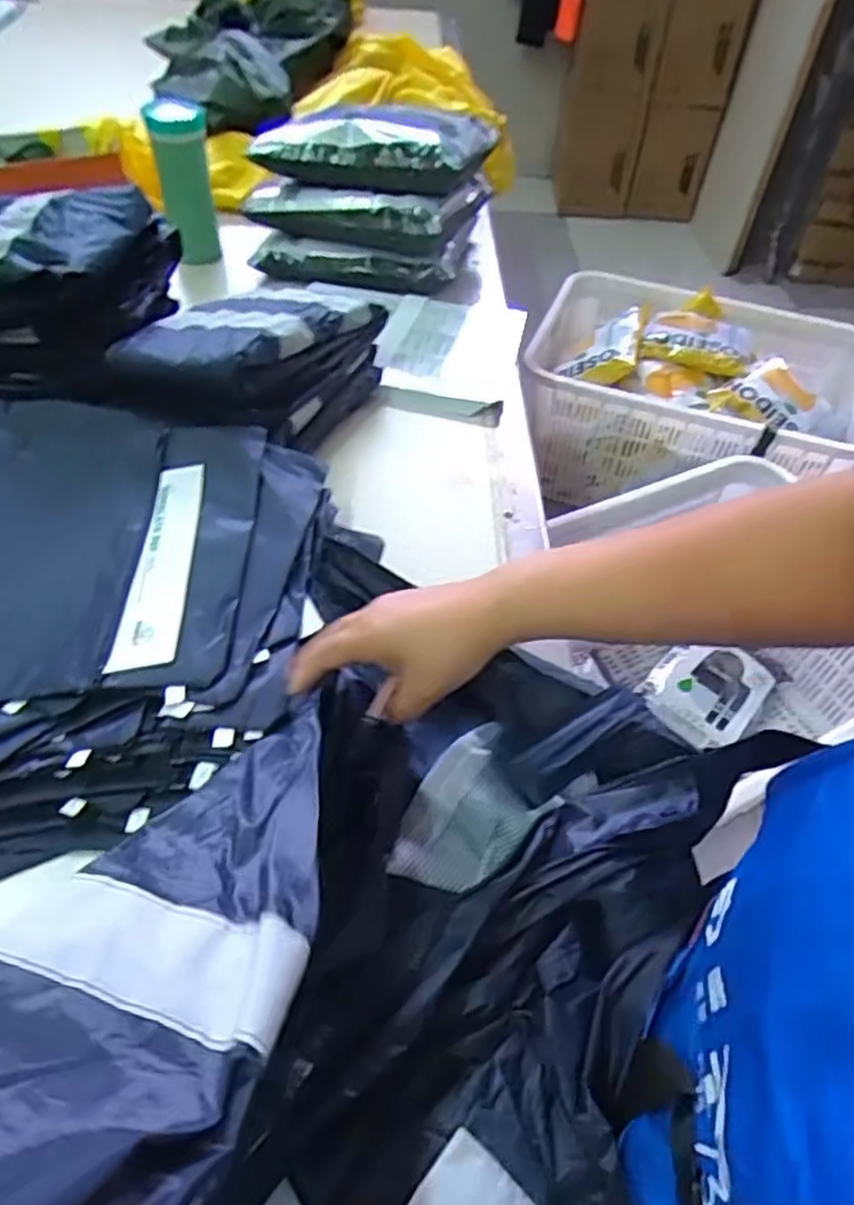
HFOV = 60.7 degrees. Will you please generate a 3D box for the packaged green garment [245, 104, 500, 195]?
[{"bbox_3d":[-0.064,-0.607,0.959,0.283,0.068,0.222,7,49,2],"label":"packaged green garment"}]

